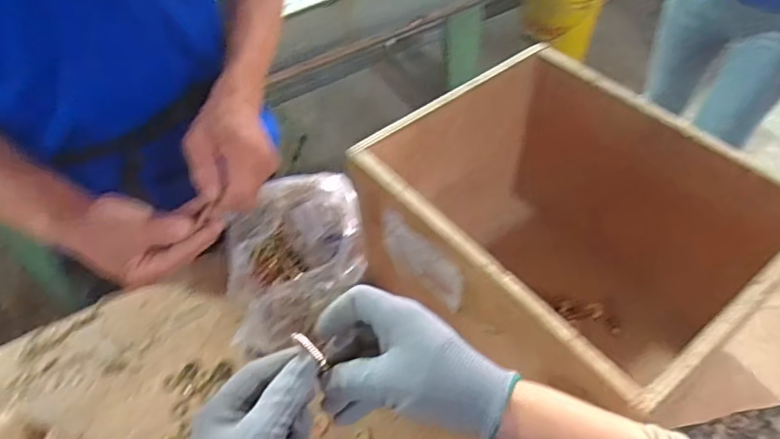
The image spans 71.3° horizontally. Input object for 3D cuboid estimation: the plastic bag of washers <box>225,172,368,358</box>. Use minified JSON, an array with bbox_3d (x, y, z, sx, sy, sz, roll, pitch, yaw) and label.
[{"bbox_3d":[-0.118,0.037,0.682,0.170,0.056,0.234,-13,50,-6],"label":"plastic bag of washers"}]

